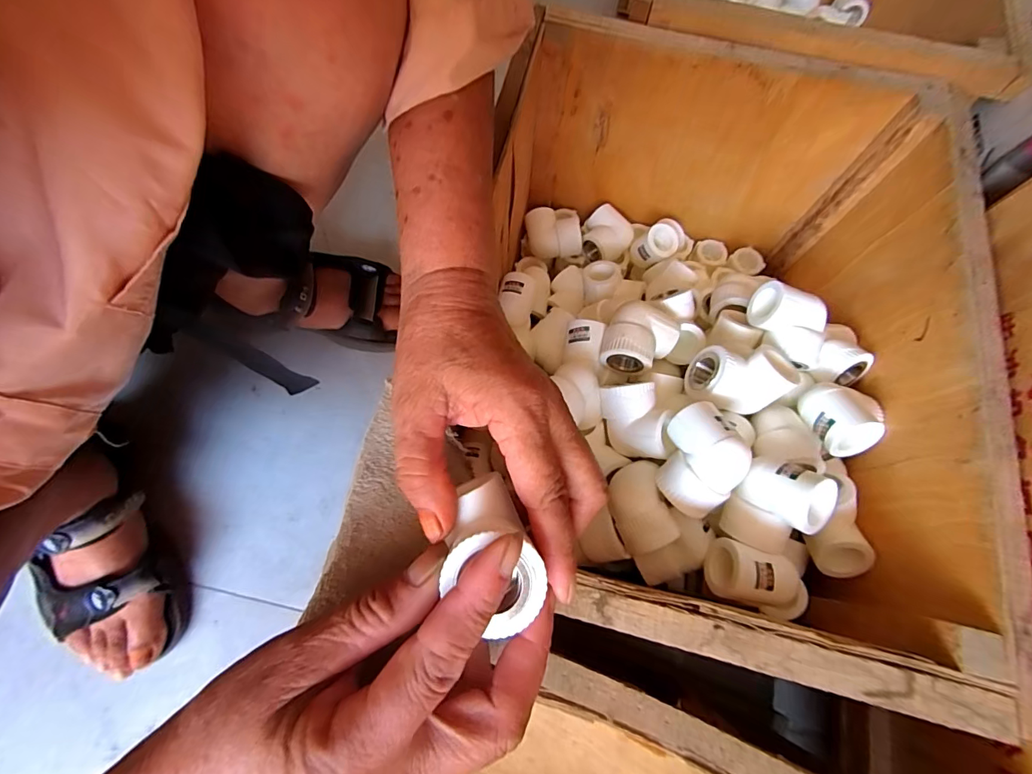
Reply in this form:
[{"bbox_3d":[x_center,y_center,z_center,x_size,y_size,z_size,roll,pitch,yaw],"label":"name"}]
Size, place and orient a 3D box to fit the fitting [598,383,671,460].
[{"bbox_3d":[0.084,0.026,0.329,0.042,0.034,0.052,-2,72,-2],"label":"fitting"}]

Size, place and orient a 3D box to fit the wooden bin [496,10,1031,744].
[{"bbox_3d":[0.129,-0.042,0.374,0.317,0.203,0.420,13,72,3],"label":"wooden bin"}]

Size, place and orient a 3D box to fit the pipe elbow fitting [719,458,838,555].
[{"bbox_3d":[0.170,0.075,0.289,0.047,0.036,0.061,38,118,32],"label":"pipe elbow fitting"}]

